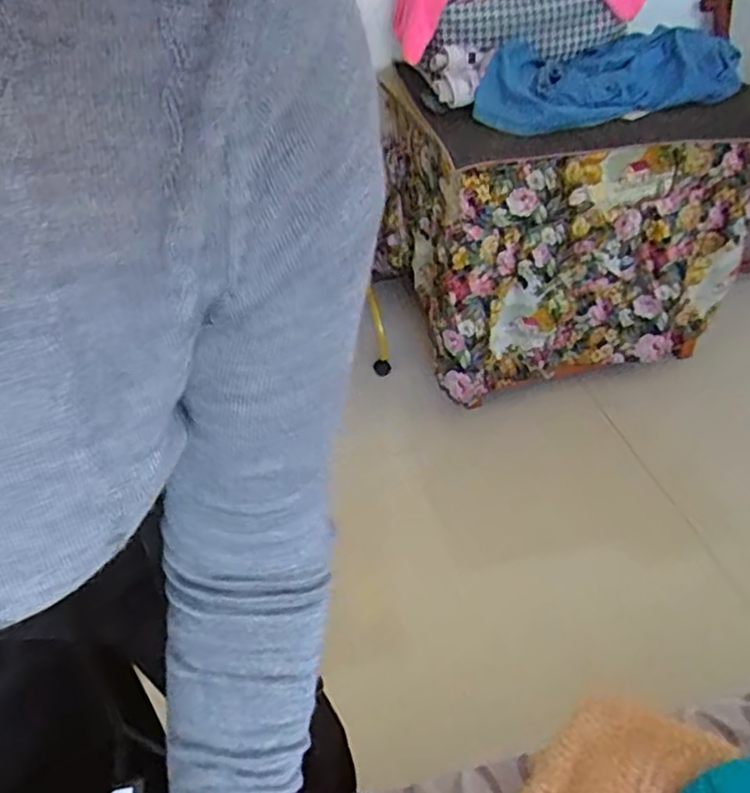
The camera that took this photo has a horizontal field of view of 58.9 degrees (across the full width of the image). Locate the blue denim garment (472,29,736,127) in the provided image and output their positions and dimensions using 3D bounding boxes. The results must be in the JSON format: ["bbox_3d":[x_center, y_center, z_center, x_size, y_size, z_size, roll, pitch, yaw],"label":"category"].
[{"bbox_3d":[0.521,-0.723,1.472,0.619,0.117,0.326,-12,41,-6],"label":"blue denim garment"}]

